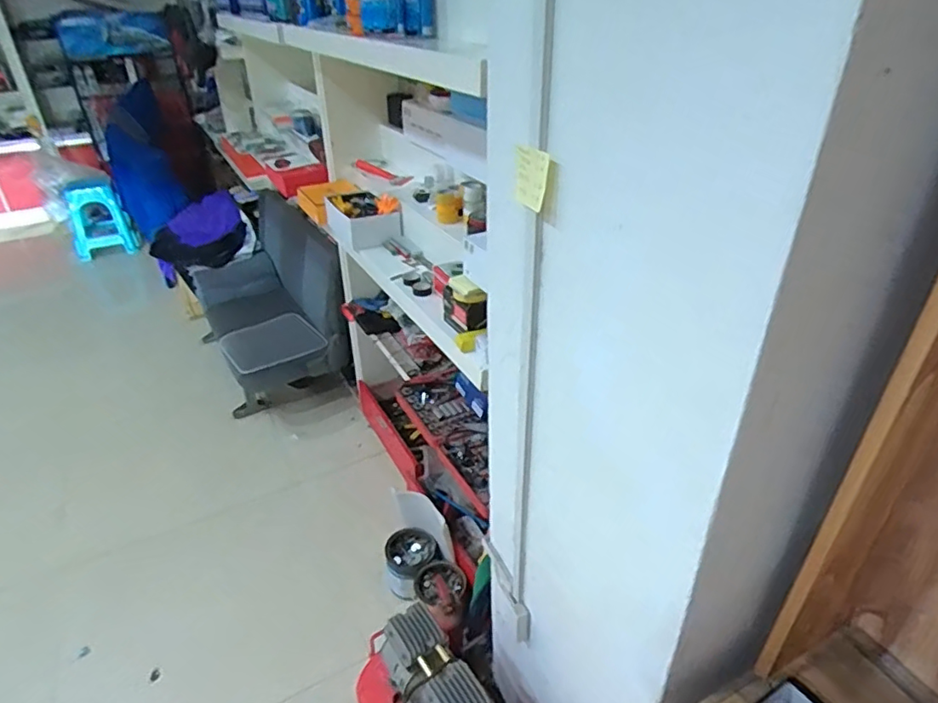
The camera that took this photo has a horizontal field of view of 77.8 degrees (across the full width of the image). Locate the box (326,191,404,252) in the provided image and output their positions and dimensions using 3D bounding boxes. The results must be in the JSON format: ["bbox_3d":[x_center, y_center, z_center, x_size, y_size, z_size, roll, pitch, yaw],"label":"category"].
[{"bbox_3d":[-0.324,-0.409,1.765,0.167,0.112,0.293,-16,35,-23],"label":"box"}]

